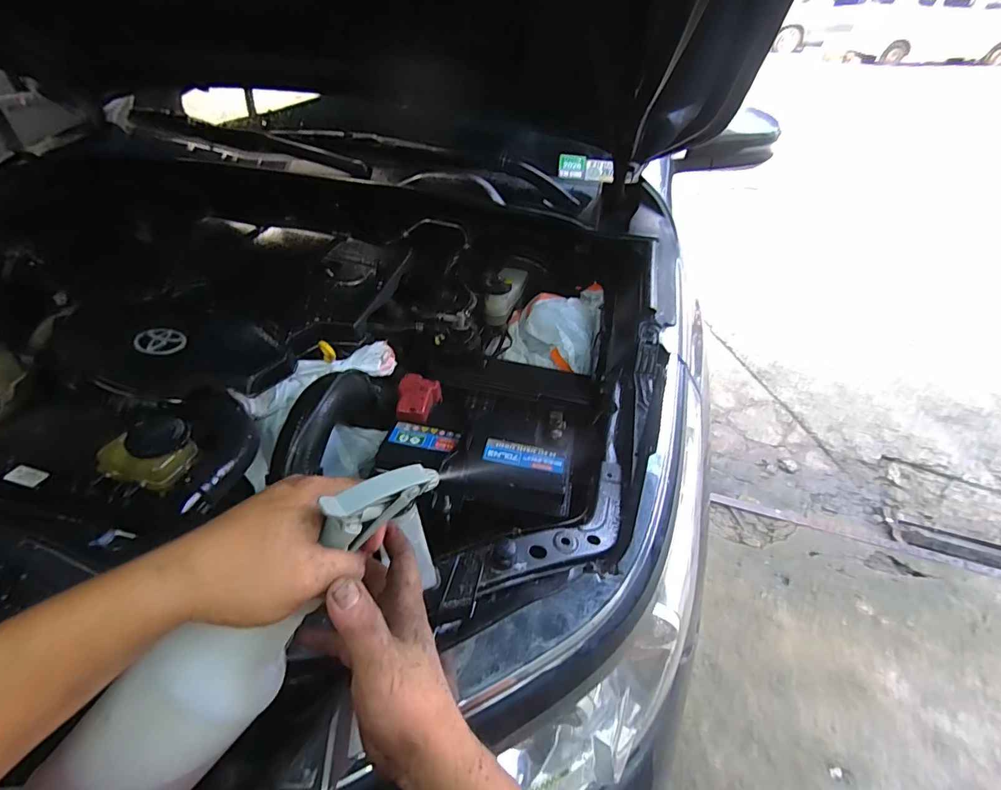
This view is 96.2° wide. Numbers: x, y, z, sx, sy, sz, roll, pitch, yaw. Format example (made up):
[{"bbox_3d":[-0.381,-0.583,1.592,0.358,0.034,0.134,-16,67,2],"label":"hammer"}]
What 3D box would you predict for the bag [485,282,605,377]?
[{"bbox_3d":[0.120,-0.154,0.943,0.195,0.137,0.254,15,40,14],"label":"bag"}]

